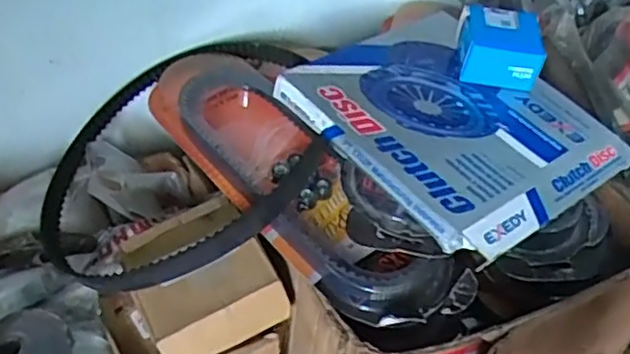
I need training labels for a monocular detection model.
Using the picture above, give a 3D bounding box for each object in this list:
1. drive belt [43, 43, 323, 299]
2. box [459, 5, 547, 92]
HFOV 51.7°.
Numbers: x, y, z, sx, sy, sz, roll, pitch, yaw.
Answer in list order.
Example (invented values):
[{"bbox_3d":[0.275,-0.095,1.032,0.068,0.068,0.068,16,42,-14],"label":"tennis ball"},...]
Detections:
[{"bbox_3d":[-0.151,-0.019,0.693,0.308,0.054,0.304,-11,47,12],"label":"drive belt"},{"bbox_3d":[0.199,-0.140,0.695,0.082,0.053,0.076,8,44,4],"label":"box"}]

